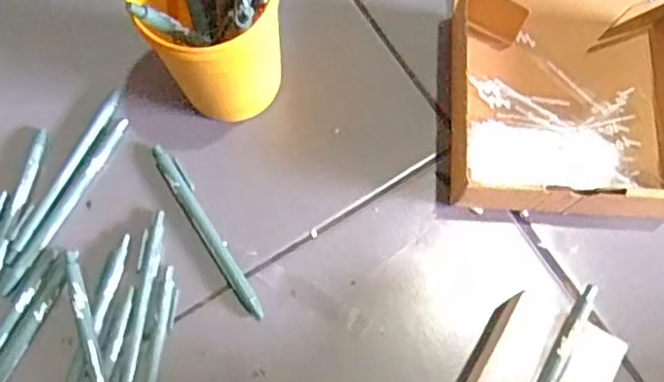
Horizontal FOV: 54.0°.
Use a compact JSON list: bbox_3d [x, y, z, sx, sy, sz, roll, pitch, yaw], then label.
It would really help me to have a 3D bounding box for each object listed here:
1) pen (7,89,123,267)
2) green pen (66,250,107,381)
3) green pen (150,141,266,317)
[{"bbox_3d":[-0.191,-0.013,0.472,0.011,0.008,0.142,25,75,7],"label":"pen"},{"bbox_3d":[-0.156,0.107,0.425,0.010,0.013,0.141,-17,75,-5],"label":"green pen"},{"bbox_3d":[-0.089,0.026,0.458,0.013,0.010,0.143,-32,76,-9],"label":"green pen"}]

